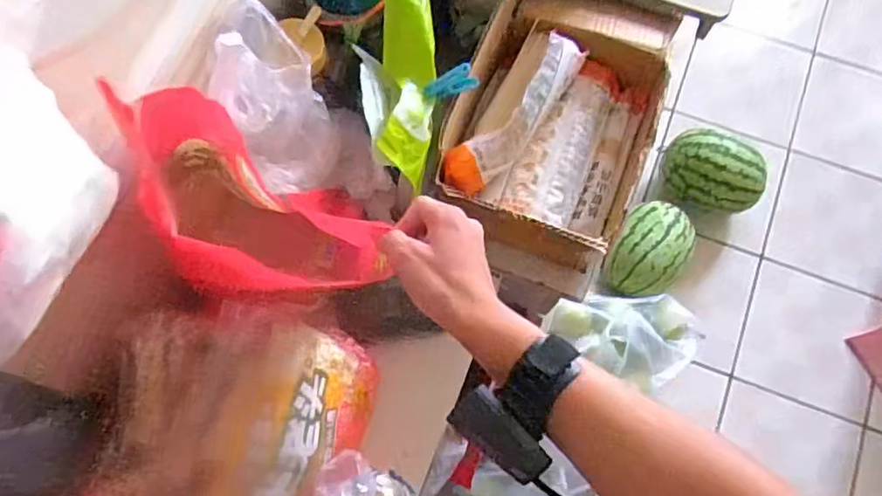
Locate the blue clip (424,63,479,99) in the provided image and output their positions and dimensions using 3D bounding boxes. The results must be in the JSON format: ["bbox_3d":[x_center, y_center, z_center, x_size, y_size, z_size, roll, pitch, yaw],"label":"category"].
[{"bbox_3d":[0.011,-0.169,0.621,0.059,0.030,0.019,-25,76,-7],"label":"blue clip"}]

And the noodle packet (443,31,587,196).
[{"bbox_3d":[0.090,-0.166,0.745,0.080,0.056,0.236,41,93,10],"label":"noodle packet"}]

